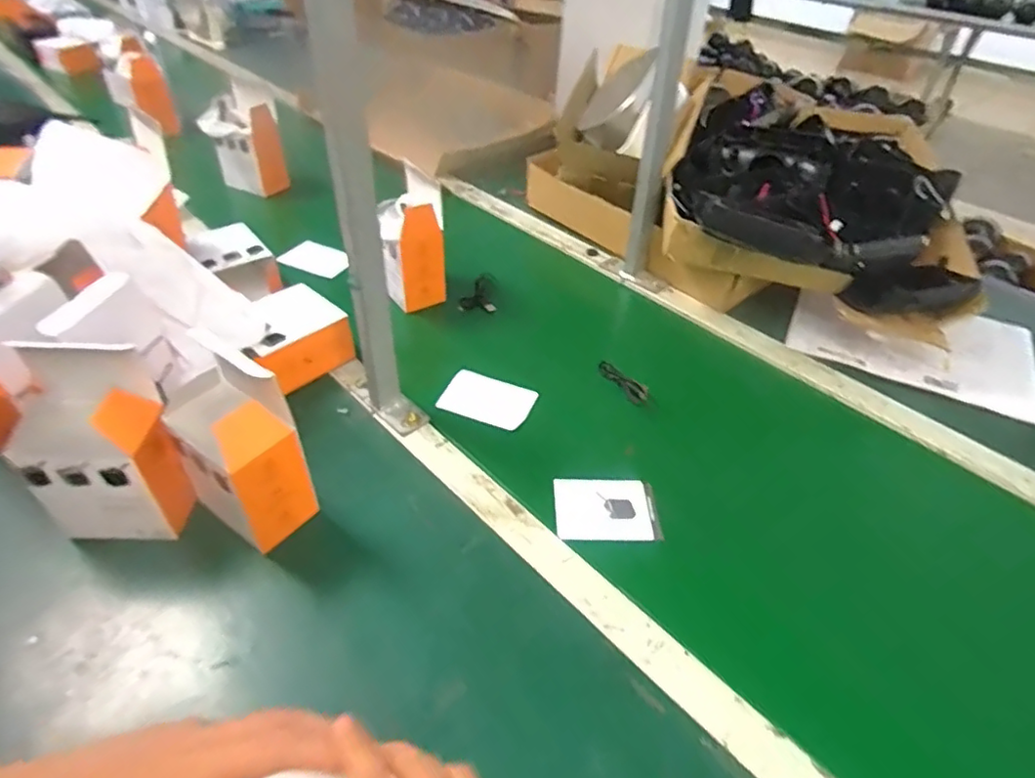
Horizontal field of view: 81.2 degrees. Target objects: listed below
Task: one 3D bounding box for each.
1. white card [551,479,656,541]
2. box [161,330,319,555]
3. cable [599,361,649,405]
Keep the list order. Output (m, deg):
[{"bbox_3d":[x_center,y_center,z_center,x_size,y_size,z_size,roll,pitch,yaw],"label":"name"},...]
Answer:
[{"bbox_3d":[0.084,0.119,0.599,0.093,0.008,0.071,0,42,-2],"label":"white card"},{"bbox_3d":[-0.242,0.065,0.531,0.103,0.133,0.075,31,49,28],"label":"box"},{"bbox_3d":[0.127,-0.009,0.733,0.017,0.022,0.079,-27,49,-29],"label":"cable"}]

